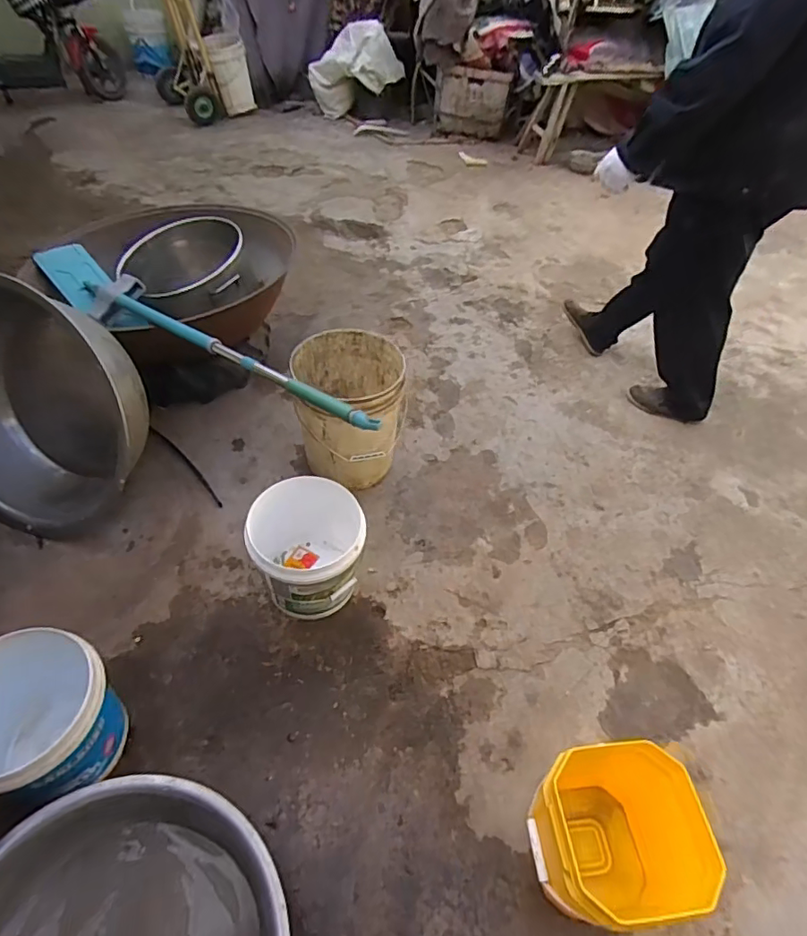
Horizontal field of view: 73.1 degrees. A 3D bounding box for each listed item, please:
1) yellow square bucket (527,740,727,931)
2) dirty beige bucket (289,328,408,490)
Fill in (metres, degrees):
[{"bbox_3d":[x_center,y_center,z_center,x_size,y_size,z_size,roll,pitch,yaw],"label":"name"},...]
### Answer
[{"bbox_3d":[0.360,0.647,0.987,0.251,0.256,0.279,-4,49,-9],"label":"yellow square bucket"},{"bbox_3d":[-0.156,-0.149,1.579,0.294,0.373,0.300,1,49,-5],"label":"dirty beige bucket"}]

